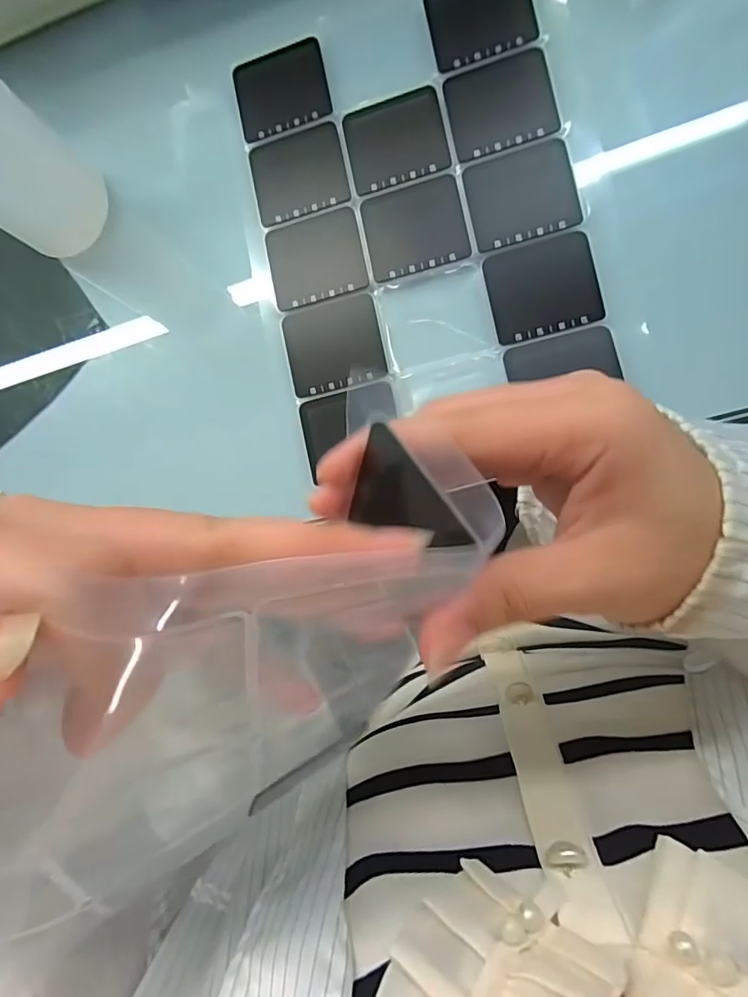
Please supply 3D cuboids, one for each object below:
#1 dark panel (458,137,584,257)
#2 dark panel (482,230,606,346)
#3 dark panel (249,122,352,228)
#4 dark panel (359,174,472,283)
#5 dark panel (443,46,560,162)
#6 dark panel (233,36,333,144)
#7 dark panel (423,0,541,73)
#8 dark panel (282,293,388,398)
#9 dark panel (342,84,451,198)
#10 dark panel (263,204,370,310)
[{"bbox_3d":[0.080,-0.165,0.278,0.055,0.007,0.050,-13,87,9],"label":"dark panel"},{"bbox_3d":[0.091,-0.113,0.275,0.055,0.004,0.049,-13,87,11],"label":"dark panel"},{"bbox_3d":[-0.044,-0.191,0.302,0.055,0.005,0.050,-12,87,9],"label":"dark panel"},{"bbox_3d":[0.023,-0.153,0.288,0.055,0.004,0.050,-12,87,9],"label":"dark panel"},{"bbox_3d":[0.069,-0.217,0.281,0.055,0.005,0.050,-13,87,9],"label":"dark panel"},{"bbox_3d":[-0.055,-0.244,0.304,0.055,0.005,0.051,-12,87,9],"label":"dark panel"},{"bbox_3d":[0.059,-0.269,0.284,0.055,0.006,0.050,-13,87,9],"label":"dark panel"},{"bbox_3d":[-0.023,-0.089,0.296,0.055,0.004,0.049,-12,87,9],"label":"dark panel"},{"bbox_3d":[0.012,-0.204,0.292,0.055,0.005,0.050,-13,87,9],"label":"dark panel"},{"bbox_3d":[-0.034,-0.140,0.299,0.055,0.004,0.049,-13,87,9],"label":"dark panel"}]

